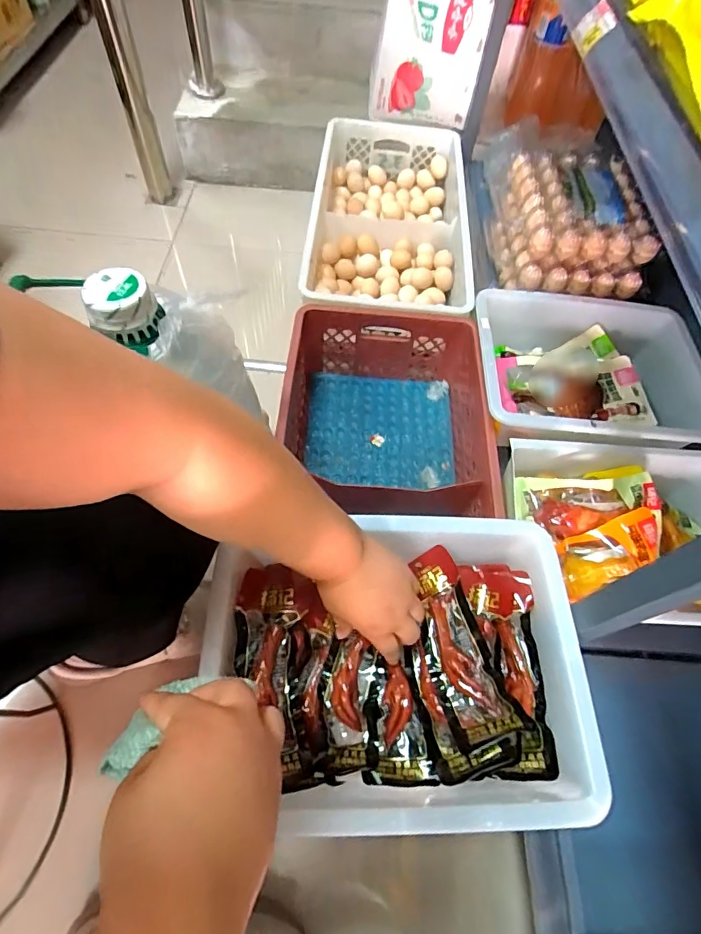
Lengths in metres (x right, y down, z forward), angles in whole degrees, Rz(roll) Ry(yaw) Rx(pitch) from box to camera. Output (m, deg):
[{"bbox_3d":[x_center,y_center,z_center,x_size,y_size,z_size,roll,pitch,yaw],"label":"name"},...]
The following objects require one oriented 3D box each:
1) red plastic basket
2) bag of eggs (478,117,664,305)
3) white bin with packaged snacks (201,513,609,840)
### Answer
[{"bbox_3d":[0.057,-0.081,0.845,0.322,0.196,0.375,1,60,-4],"label":"red plastic basket"},{"bbox_3d":[0.414,-0.455,0.904,0.219,0.151,0.277,-1,60,-5],"label":"bag of eggs"},{"bbox_3d":[0.062,0.200,0.494,0.341,0.090,0.275,0,60,-4],"label":"white bin with packaged snacks"}]

